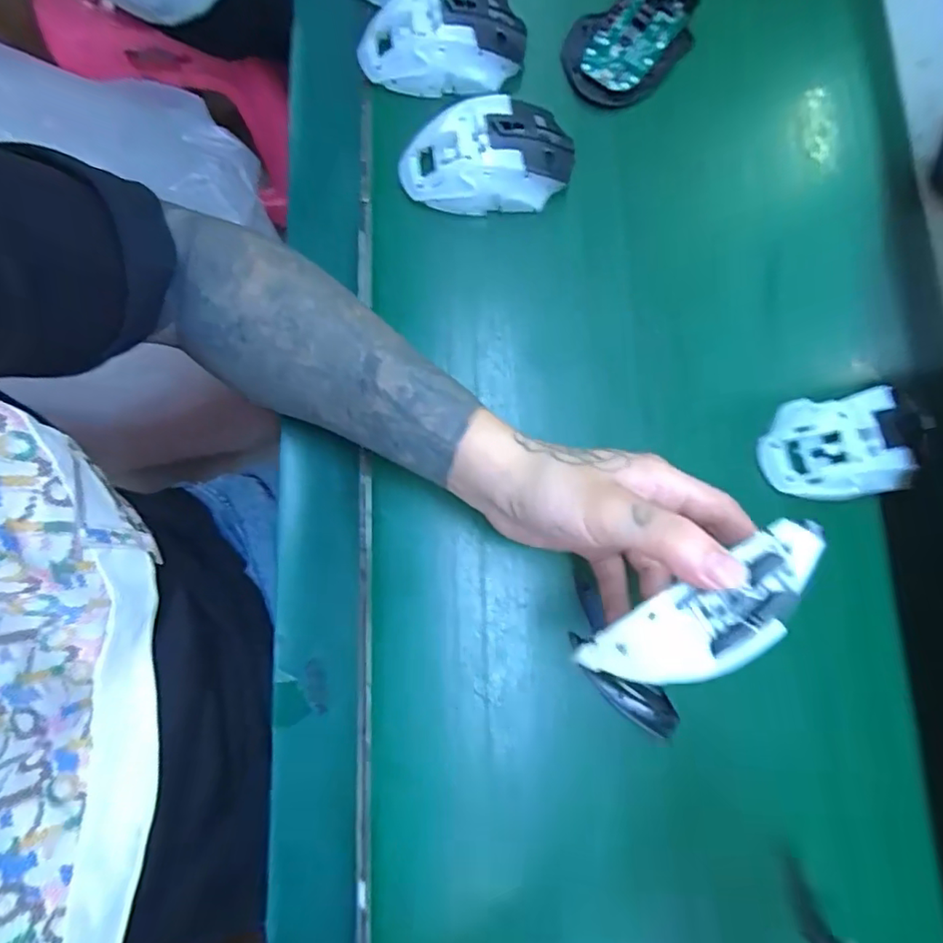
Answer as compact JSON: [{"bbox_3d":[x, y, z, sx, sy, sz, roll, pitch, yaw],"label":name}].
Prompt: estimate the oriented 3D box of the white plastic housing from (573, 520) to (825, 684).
[{"bbox_3d":[0.095,0.059,0.222,0.104,0.017,0.037,-34,81,8],"label":"white plastic housing"}]

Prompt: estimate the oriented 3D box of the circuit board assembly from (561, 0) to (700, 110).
[{"bbox_3d":[0.120,-0.321,0.415,0.071,0.015,0.115,41,85,-10],"label":"circuit board assembly"}]

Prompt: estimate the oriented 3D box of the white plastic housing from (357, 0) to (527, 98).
[{"bbox_3d":[-0.020,-0.301,0.393,0.114,0.039,0.067,-17,79,-4],"label":"white plastic housing"}]

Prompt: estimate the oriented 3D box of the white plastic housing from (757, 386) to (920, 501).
[{"bbox_3d":[0.233,-0.016,0.356,0.084,0.032,0.065,-10,79,-2],"label":"white plastic housing"}]

